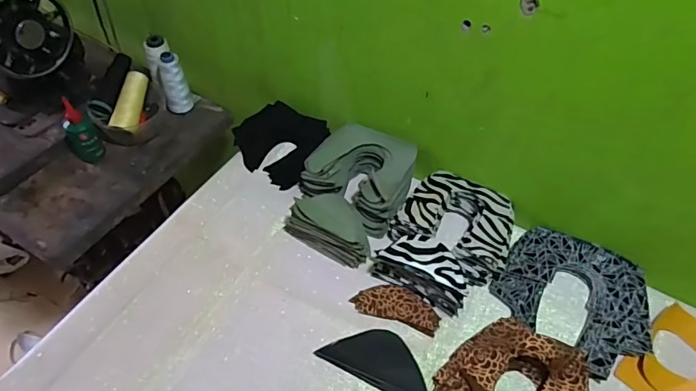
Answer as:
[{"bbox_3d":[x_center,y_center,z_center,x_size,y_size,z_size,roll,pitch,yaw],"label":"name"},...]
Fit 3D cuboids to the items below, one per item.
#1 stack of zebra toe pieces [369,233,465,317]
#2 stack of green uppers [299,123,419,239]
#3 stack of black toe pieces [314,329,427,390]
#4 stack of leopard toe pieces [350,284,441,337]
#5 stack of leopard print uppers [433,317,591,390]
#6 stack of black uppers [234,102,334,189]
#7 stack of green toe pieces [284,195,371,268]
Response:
[{"bbox_3d":[0.102,0.096,0.636,0.133,0.059,0.063,22,56,13],"label":"stack of zebra toe pieces"},{"bbox_3d":[0.022,-0.033,0.745,0.161,0.061,0.148,24,56,14],"label":"stack of green uppers"},{"bbox_3d":[0.042,0.204,0.593,0.141,0.008,0.070,25,56,15],"label":"stack of black toe pieces"},{"bbox_3d":[0.067,0.146,0.635,0.115,0.012,0.050,17,55,10],"label":"stack of leopard toe pieces"},{"bbox_3d":[0.208,0.230,0.560,0.175,0.041,0.139,30,58,18],"label":"stack of leopard print uppers"},{"bbox_3d":[-0.119,-0.093,0.805,0.152,0.039,0.134,26,57,16],"label":"stack of black uppers"},{"bbox_3d":[-0.022,0.042,0.678,0.130,0.061,0.062,28,57,17],"label":"stack of green toe pieces"}]

